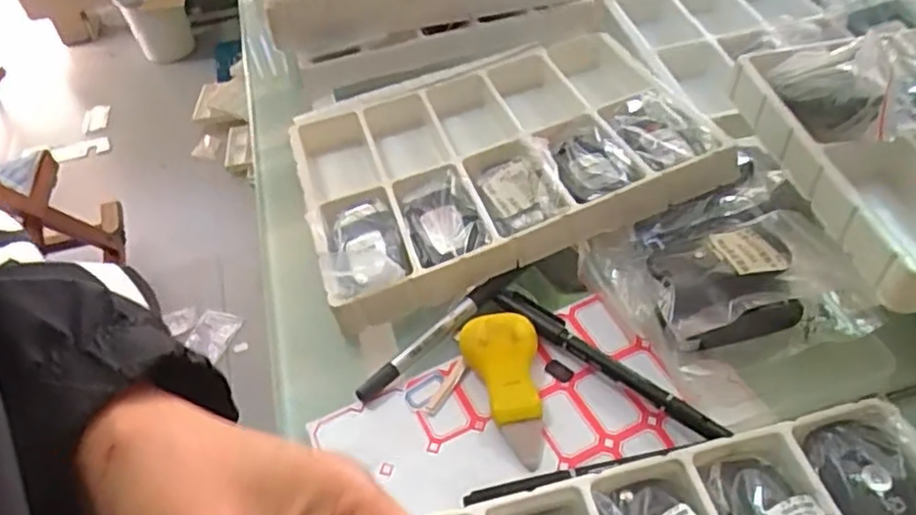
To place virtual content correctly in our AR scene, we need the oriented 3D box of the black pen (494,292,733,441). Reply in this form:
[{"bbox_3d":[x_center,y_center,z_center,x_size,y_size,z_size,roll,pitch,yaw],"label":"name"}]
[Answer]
[{"bbox_3d":[0.071,0.050,0.345,0.133,0.009,0.012,34,59,31],"label":"black pen"}]

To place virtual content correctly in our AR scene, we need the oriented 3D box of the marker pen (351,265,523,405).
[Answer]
[{"bbox_3d":[-0.009,0.039,0.373,0.112,0.016,0.009,-36,53,-24],"label":"marker pen"}]

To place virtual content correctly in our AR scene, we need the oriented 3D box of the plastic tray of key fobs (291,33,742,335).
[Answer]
[{"bbox_3d":[0.017,-0.073,0.451,0.239,0.051,0.206,-16,48,-8],"label":"plastic tray of key fobs"}]

